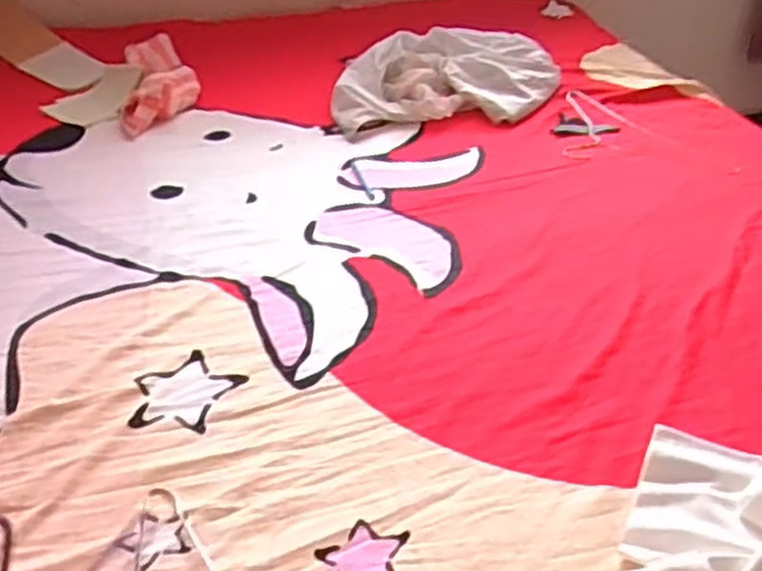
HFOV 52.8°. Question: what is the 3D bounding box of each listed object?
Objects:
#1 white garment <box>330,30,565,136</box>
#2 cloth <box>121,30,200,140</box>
[{"bbox_3d":[0.125,-0.424,1.516,0.436,0.079,0.321,-3,36,-3],"label":"white garment"},{"bbox_3d":[-0.443,-0.413,1.545,0.142,0.046,0.401,-8,36,-10],"label":"cloth"}]

